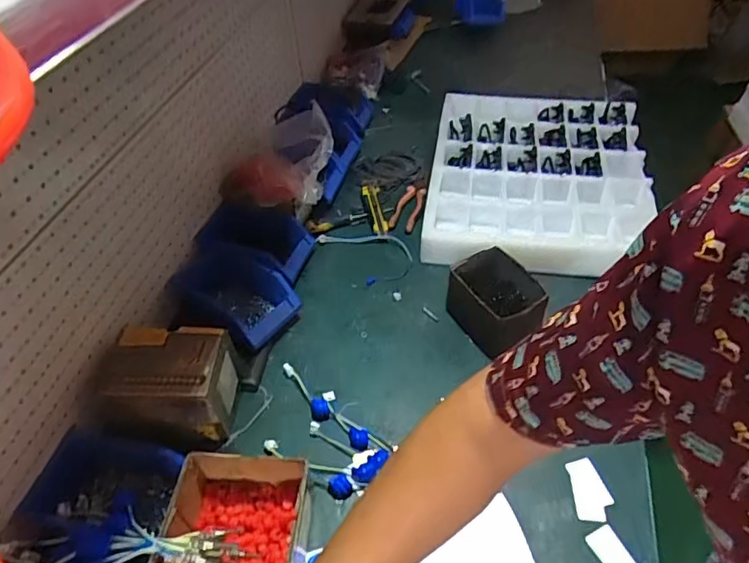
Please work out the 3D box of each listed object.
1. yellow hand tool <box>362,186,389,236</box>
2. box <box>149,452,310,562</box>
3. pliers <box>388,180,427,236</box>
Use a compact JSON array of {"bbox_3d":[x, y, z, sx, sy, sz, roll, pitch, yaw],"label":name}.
[{"bbox_3d":[0.004,-0.147,1.074,0.033,0.022,0.149,-10,47,-6],"label":"yellow hand tool"},{"bbox_3d":[-0.156,0.285,0.619,0.148,0.084,0.135,3,47,6],"label":"box"},{"bbox_3d":[0.076,-0.167,1.108,0.052,0.019,0.200,10,48,12],"label":"pliers"}]

